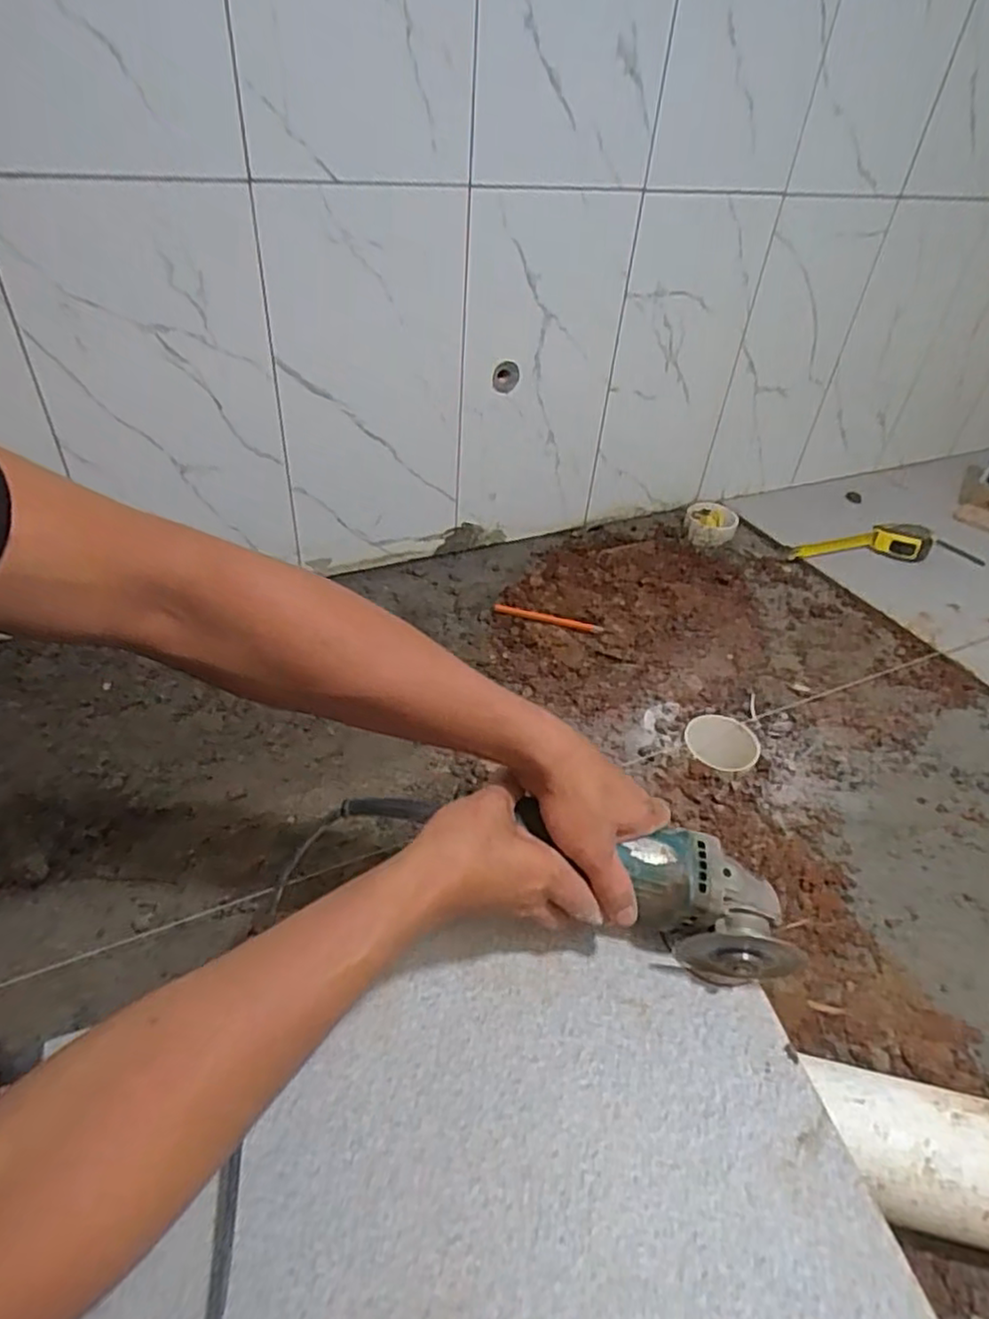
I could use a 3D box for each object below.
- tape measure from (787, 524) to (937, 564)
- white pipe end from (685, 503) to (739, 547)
[{"bbox_3d":[0.655,-0.205,1.225,0.267,0.045,0.069,3,40,-1],"label":"tape measure"},{"bbox_3d":[0.391,-0.245,1.247,0.090,0.043,0.111,16,41,13],"label":"white pipe end"}]

